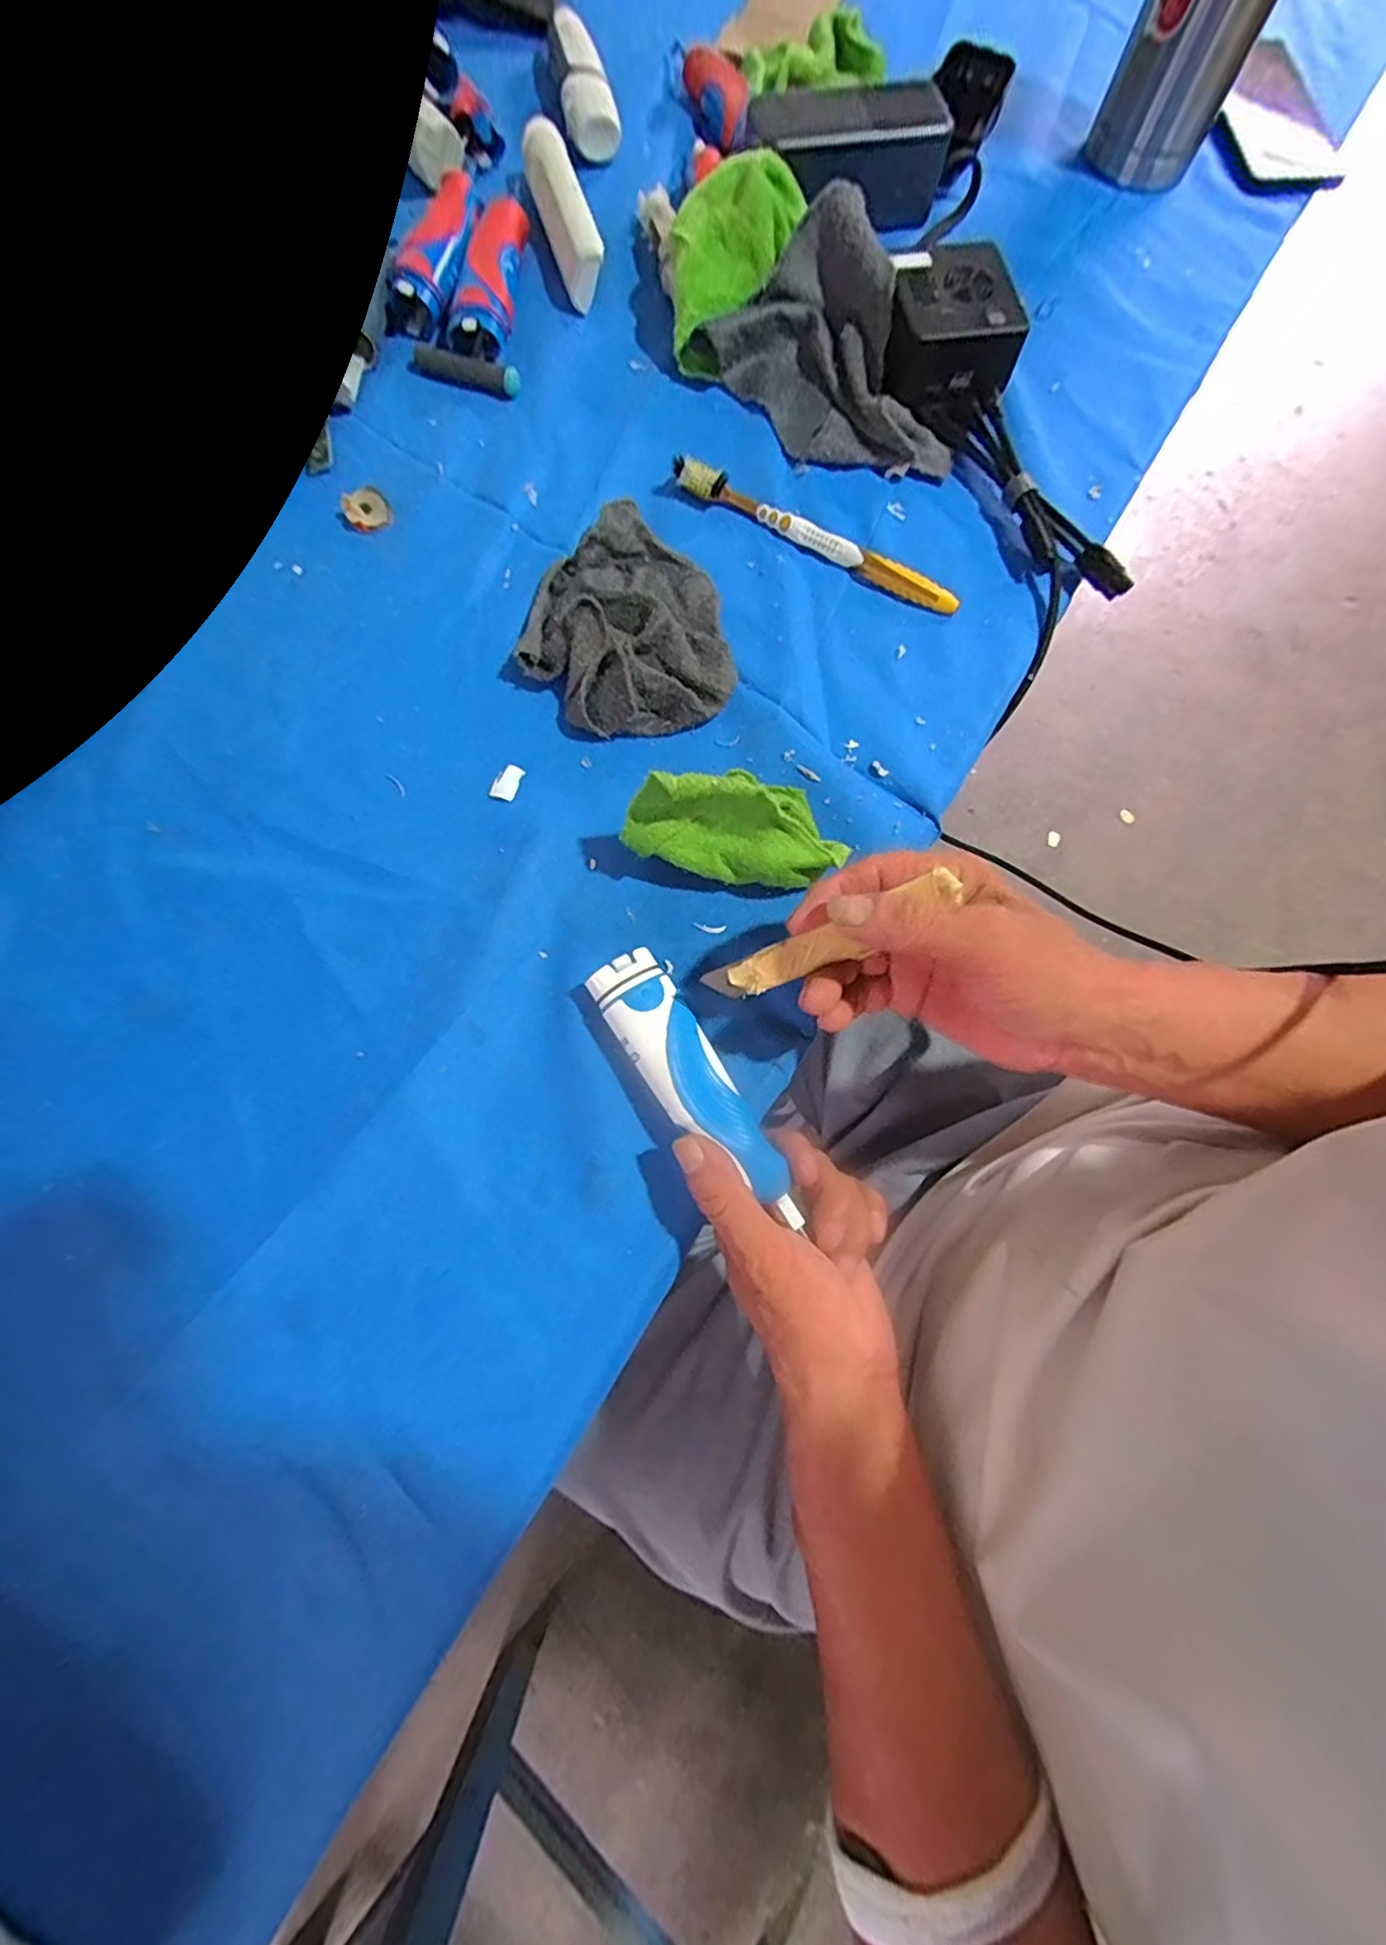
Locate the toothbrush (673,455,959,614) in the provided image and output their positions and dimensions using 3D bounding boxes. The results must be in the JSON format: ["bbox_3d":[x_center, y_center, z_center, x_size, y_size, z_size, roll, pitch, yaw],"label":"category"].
[{"bbox_3d":[0.073,-0.262,0.386,0.185,0.016,0.013,29,77,5],"label":"toothbrush"}]

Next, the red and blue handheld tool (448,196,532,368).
[{"bbox_3d":[-0.130,-0.453,0.422,0.036,0.023,0.124,6,76,0],"label":"red and blue handheld tool"}]

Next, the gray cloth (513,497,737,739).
[{"bbox_3d":[-0.039,-0.199,0.360,0.110,0.027,0.134,-8,76,-4],"label":"gray cloth"}]

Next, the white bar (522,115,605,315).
[{"bbox_3d":[-0.089,-0.514,0.437,0.028,0.030,0.148,-15,77,-5],"label":"white bar"}]

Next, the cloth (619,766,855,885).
[{"bbox_3d":[0.023,-0.073,0.315,0.110,0.052,0.049,10,76,1],"label":"cloth"}]

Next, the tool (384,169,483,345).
[{"bbox_3d":[-0.170,-0.478,0.424,0.038,0.029,0.125,6,76,0],"label":"tool"}]

